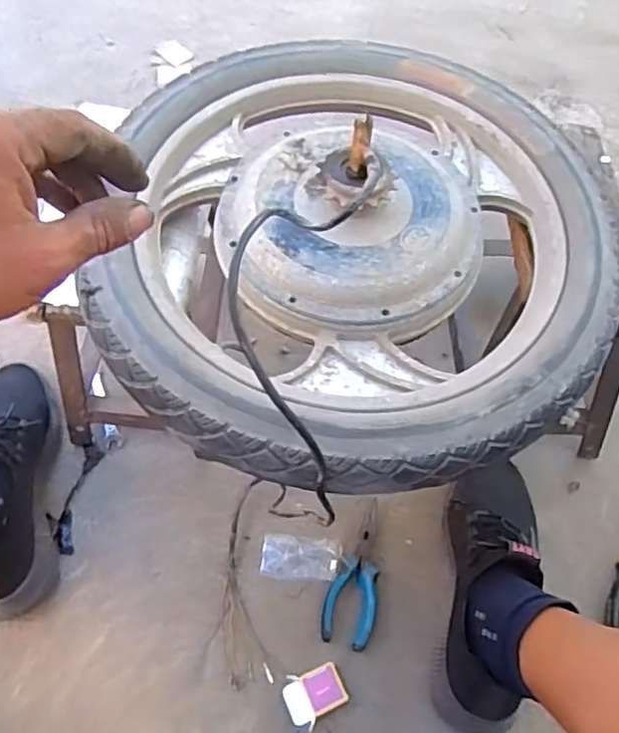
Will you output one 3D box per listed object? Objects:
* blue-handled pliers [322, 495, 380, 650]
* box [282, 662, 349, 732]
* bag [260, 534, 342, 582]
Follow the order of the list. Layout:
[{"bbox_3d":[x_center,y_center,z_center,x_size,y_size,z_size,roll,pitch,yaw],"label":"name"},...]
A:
[{"bbox_3d":[0.053,0.225,0.699,0.054,0.013,0.151,13,61,6],"label":"blue-handled pliers"},{"bbox_3d":[0.005,0.329,0.641,0.060,0.010,0.047,-24,64,-15],"label":"box"},{"bbox_3d":[-0.009,0.213,0.711,0.086,0.007,0.045,4,61,1],"label":"bag"}]

